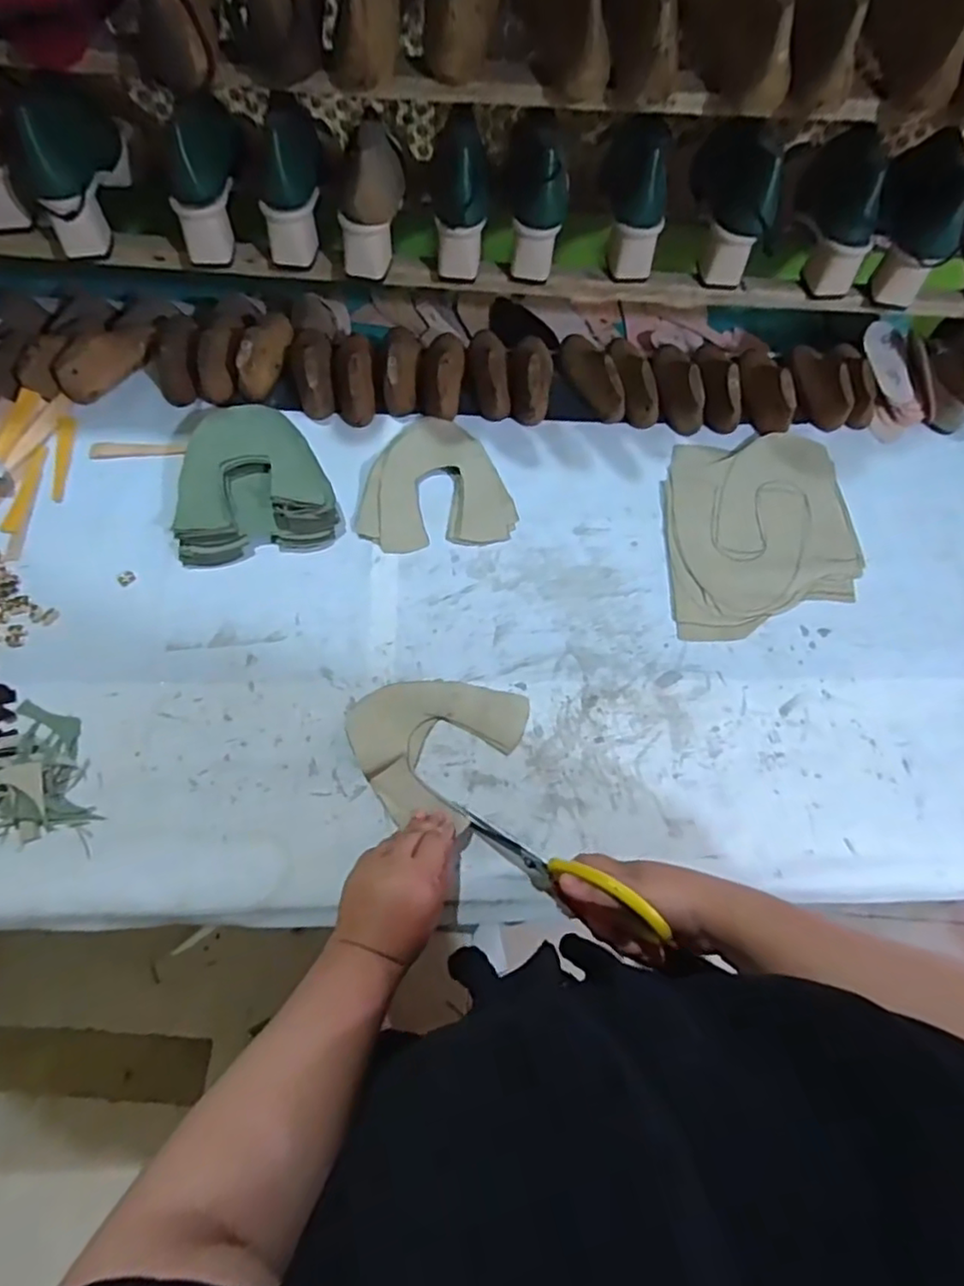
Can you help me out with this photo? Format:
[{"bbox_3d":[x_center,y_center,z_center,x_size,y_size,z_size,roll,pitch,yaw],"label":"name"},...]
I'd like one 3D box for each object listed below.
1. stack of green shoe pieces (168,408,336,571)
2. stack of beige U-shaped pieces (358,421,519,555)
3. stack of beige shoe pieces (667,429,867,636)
[{"bbox_3d":[-0.255,-0.181,0.722,0.162,0.044,0.169,-11,68,-7],"label":"stack of green shoe pieces"},{"bbox_3d":[-0.059,-0.192,0.754,0.172,0.015,0.174,-9,68,-6],"label":"stack of beige U-shaped pieces"},{"bbox_3d":[0.321,-0.132,0.749,0.225,0.009,0.265,-1,67,-3],"label":"stack of beige shoe pieces"}]

